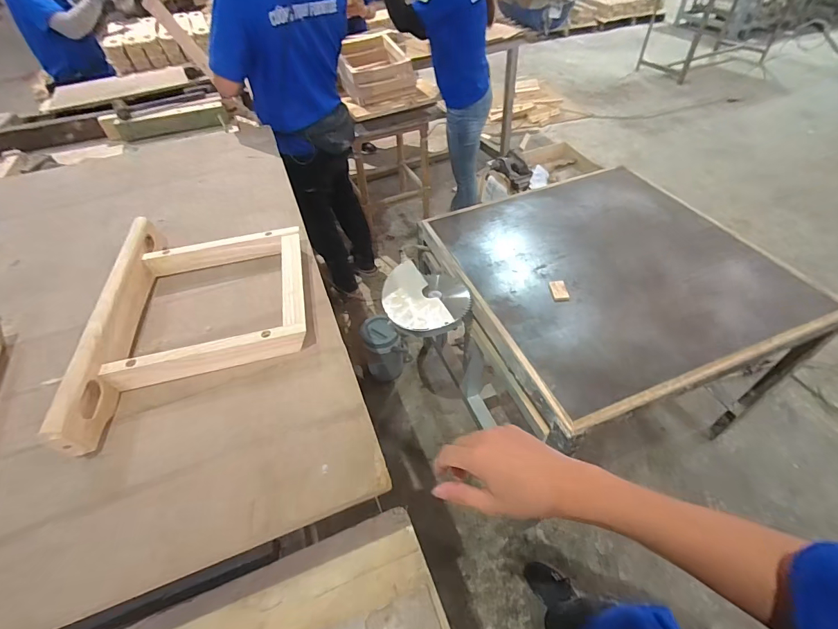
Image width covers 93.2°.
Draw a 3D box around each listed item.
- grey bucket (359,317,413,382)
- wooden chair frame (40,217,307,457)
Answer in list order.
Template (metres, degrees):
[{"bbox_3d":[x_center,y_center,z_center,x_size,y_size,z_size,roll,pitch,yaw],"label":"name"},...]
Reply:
[{"bbox_3d":[-0.131,0.162,1.677,0.189,0.290,0.183,-2,48,2],"label":"grey bucket"},{"bbox_3d":[-0.360,-0.037,0.683,0.317,0.067,0.496,-12,49,-7],"label":"wooden chair frame"}]

